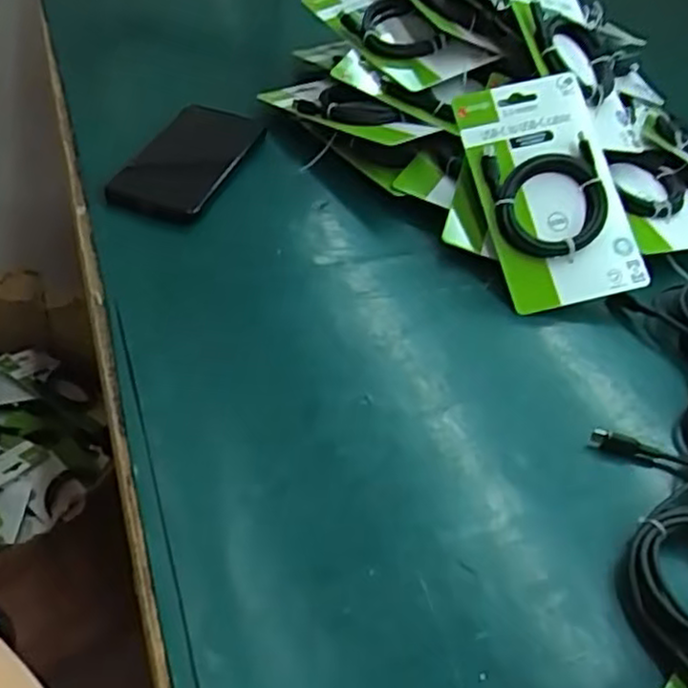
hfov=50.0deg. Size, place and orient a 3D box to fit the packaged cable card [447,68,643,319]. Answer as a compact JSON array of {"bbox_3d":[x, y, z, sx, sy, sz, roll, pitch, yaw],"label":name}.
[{"bbox_3d":[0.155,-0.114,0.550,0.103,0.027,0.176,-11,76,-3],"label":"packaged cable card"}]

